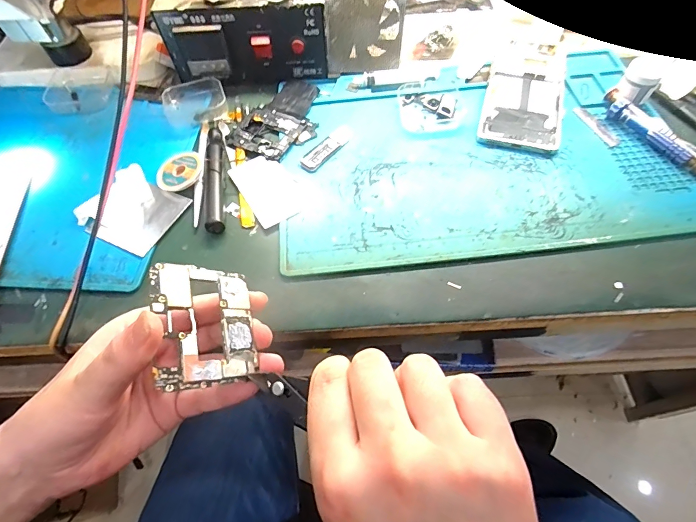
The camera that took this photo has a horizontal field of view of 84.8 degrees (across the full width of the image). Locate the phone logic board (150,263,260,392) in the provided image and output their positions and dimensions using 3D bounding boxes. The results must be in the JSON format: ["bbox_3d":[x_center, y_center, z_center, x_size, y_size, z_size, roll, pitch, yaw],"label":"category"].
[{"bbox_3d":[-0.078,0.034,0.209,0.055,0.004,0.066,11,56,-44],"label":"phone logic board"}]

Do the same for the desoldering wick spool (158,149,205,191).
[{"bbox_3d":[-0.157,-0.083,0.357,0.040,0.013,0.044,-1,61,2],"label":"desoldering wick spool"}]

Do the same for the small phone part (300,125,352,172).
[{"bbox_3d":[-0.020,-0.112,0.374,0.021,0.004,0.067,35,68,20],"label":"small phone part"}]

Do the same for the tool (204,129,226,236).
[{"bbox_3d":[-0.125,-0.080,0.355,0.016,0.013,0.121,-8,61,-2],"label":"tool"}]

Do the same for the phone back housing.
[{"bbox_3d":[0.185,-0.179,0.398,0.074,0.010,0.168,15,63,11],"label":"phone back housing"}]

